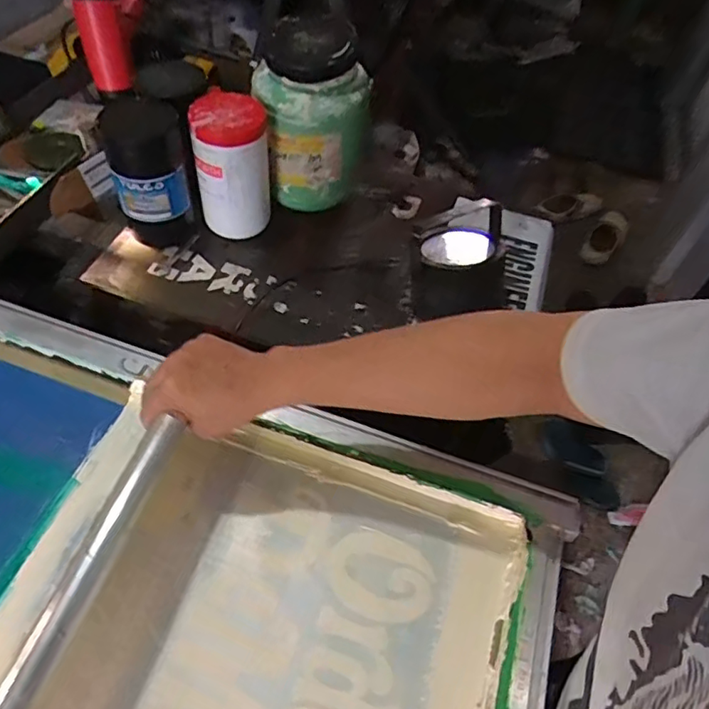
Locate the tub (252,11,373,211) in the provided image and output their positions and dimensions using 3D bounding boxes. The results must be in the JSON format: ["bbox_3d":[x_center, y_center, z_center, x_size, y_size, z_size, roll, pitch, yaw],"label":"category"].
[{"bbox_3d":[-0.057,-0.323,0.764,0.149,0.238,0.125,6,54,-2],"label":"tub"}]

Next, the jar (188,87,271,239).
[{"bbox_3d":[-0.160,-0.241,0.744,0.091,0.166,0.089,5,51,-6],"label":"jar"}]

